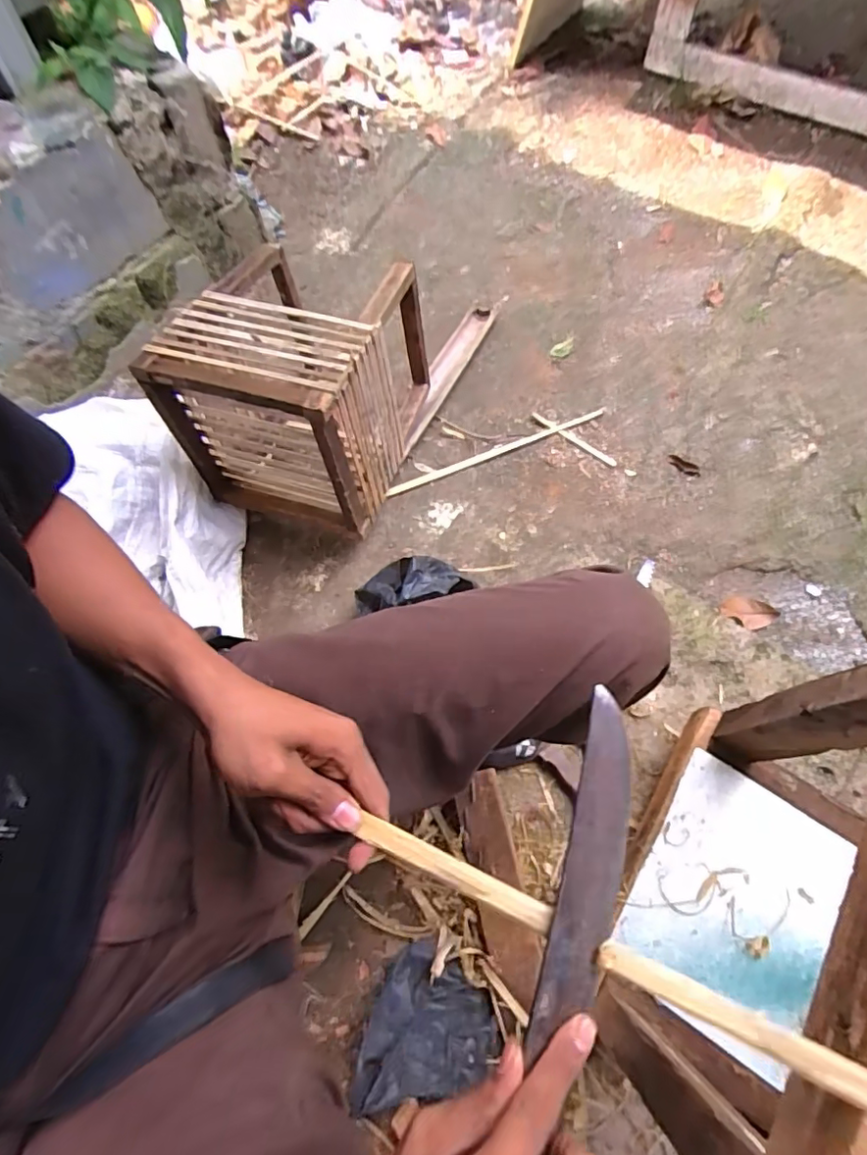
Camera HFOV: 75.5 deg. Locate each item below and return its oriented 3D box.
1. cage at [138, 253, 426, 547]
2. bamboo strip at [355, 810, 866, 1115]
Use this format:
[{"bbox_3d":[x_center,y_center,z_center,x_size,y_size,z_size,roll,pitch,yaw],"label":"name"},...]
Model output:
[{"bbox_3d":[-0.213,-0.331,0.941,0.323,0.290,0.384,19,68,9],"label":"cage"},{"bbox_3d":[0.126,0.212,0.287,0.370,0.011,0.017,20,68,18],"label":"bamboo strip"}]

